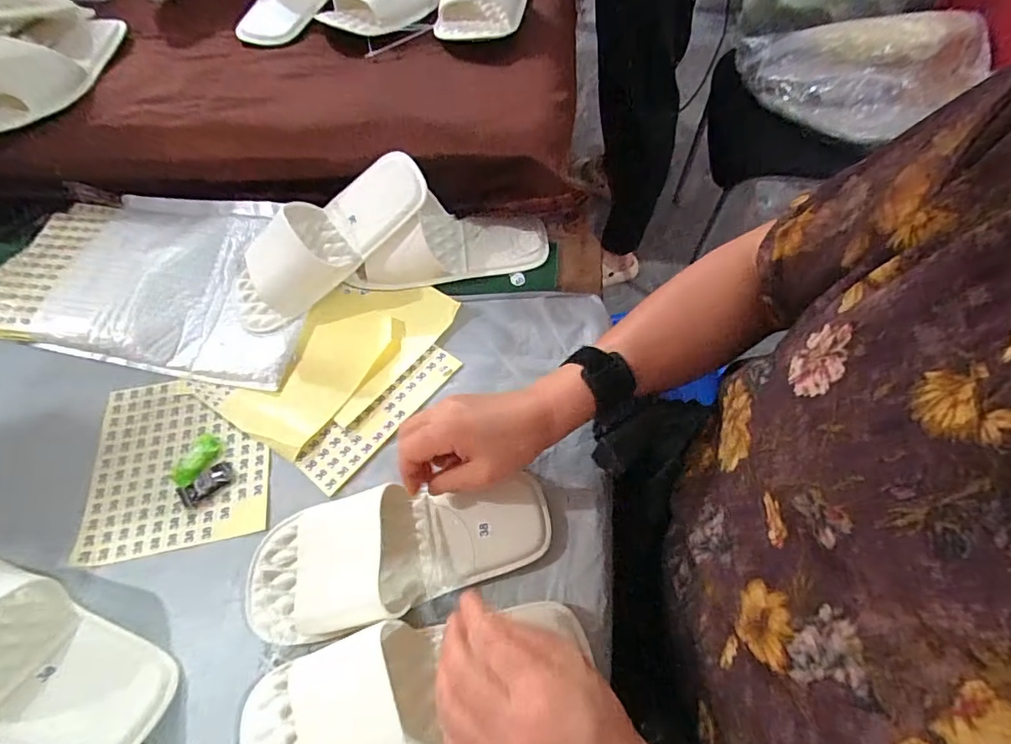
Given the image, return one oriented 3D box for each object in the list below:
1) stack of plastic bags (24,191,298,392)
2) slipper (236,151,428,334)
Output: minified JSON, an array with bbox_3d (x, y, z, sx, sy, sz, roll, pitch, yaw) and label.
[{"bbox_3d":[-0.336,-0.099,0.550,0.271,0.030,0.208,9,61,8],"label":"stack of plastic bags"},{"bbox_3d":[-0.189,-0.142,0.512,0.234,0.060,0.101,-39,65,1],"label":"slipper"}]

